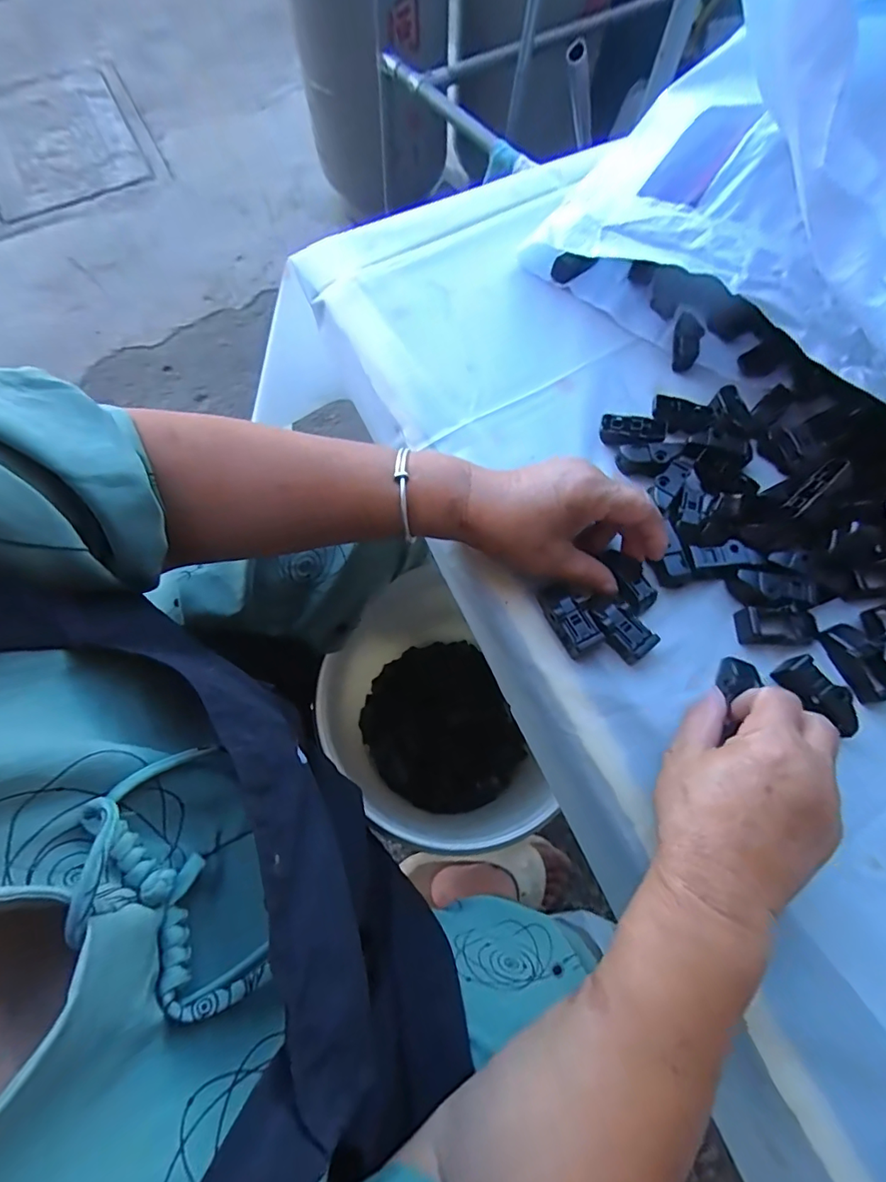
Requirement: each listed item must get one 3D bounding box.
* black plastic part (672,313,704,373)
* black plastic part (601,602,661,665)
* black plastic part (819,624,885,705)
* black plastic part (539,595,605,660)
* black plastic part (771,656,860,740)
[{"bbox_3d":[0.198,-0.202,0.401,0.018,0.019,0.044,6,87,2],"label":"black plastic part"},{"bbox_3d":[0.117,0.028,0.318,0.025,0.014,0.036,-37,75,-13],"label":"black plastic part"},{"bbox_3d":[0.265,0.045,0.312,0.025,0.013,0.049,-23,72,-9],"label":"black plastic part"},{"bbox_3d":[0.084,0.018,0.321,0.023,0.013,0.044,-25,73,-9],"label":"black plastic part"},{"bbox_3d":[0.228,0.064,0.302,0.020,0.019,0.050,-38,75,-13],"label":"black plastic part"}]

